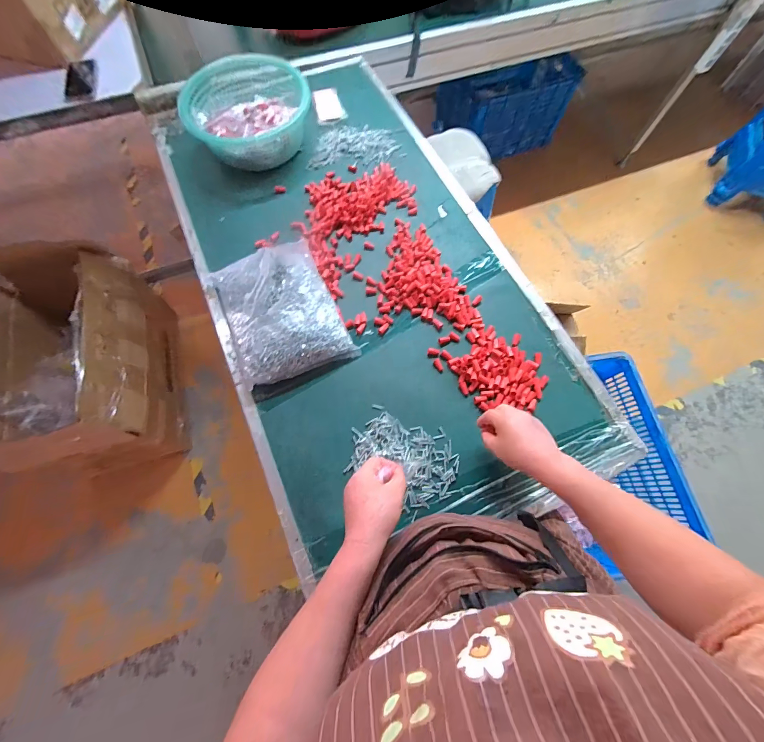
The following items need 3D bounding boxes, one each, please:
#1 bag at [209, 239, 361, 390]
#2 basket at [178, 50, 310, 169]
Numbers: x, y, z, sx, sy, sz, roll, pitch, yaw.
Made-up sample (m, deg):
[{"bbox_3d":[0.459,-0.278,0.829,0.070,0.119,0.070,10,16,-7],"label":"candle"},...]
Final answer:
[{"bbox_3d":[-0.190,-0.115,0.622,0.204,0.074,0.251,-21,72,-8],"label":"bag"},{"bbox_3d":[-0.296,-0.588,0.774,0.281,0.105,0.231,-41,76,-14],"label":"basket"}]

